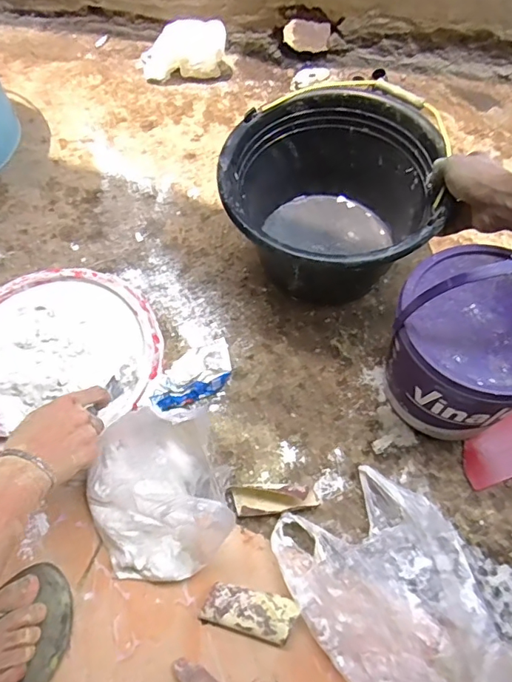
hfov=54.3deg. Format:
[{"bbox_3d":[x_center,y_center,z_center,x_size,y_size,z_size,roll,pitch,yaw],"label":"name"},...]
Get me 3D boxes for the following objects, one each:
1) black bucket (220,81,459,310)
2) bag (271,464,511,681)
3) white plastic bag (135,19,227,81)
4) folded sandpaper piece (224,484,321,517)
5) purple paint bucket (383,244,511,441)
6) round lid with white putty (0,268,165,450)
[{"bbox_3d":[0.103,-0.182,0.715,0.280,0.186,0.291,-1,63,2],"label":"black bucket"},{"bbox_3d":[0.155,0.282,0.550,0.188,0.048,0.256,-29,66,-12],"label":"bag"},{"bbox_3d":[-0.149,-0.577,0.986,0.183,0.079,0.085,-6,63,-1],"label":"white plastic bag"},{"bbox_3d":[0.020,0.190,0.605,0.107,0.028,0.037,-7,63,-1],"label":"folded sandpaper piece"},{"bbox_3d":[0.242,0.000,0.564,0.170,0.281,0.162,-1,64,2],"label":"purple paint bucket"},{"bbox_3d":[-0.285,0.010,0.709,0.284,0.044,0.257,-15,64,-5],"label":"round lid with white putty"}]

